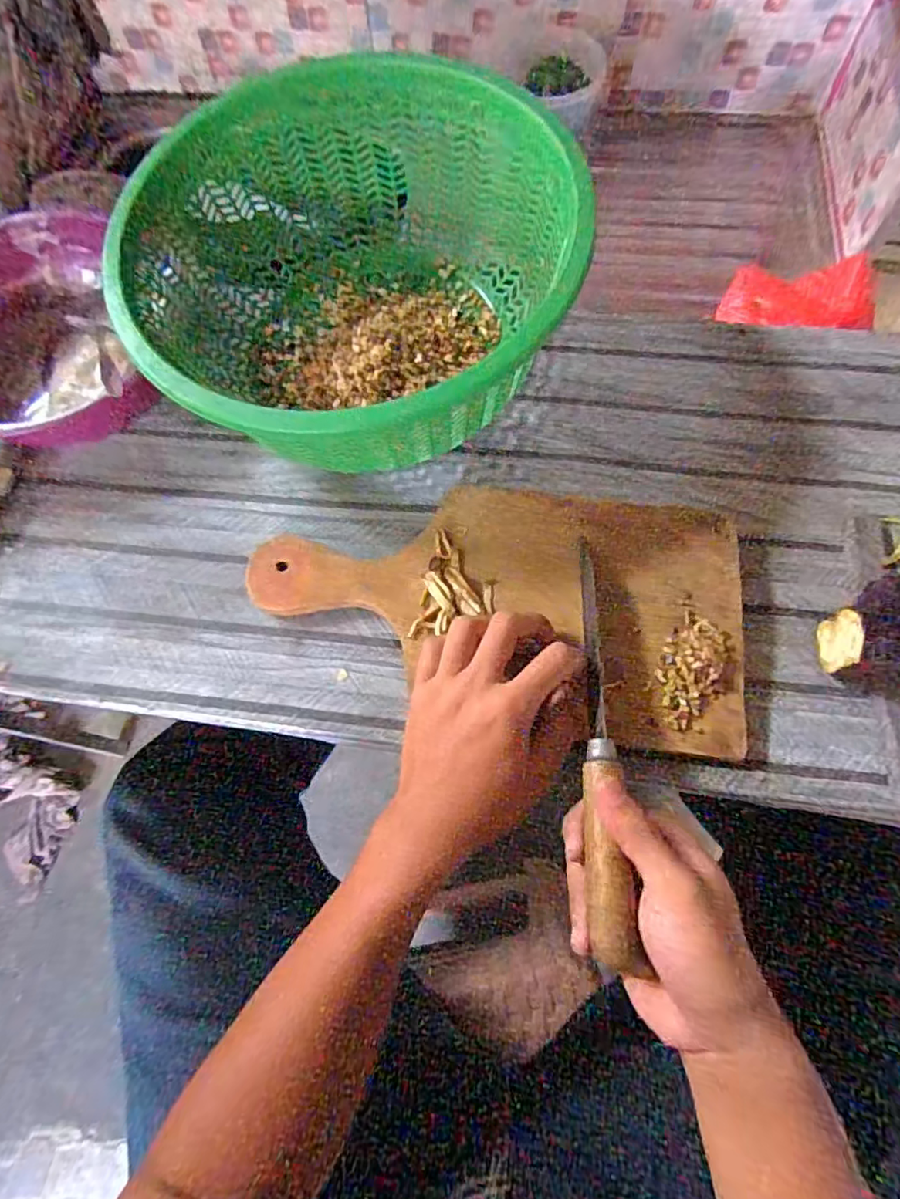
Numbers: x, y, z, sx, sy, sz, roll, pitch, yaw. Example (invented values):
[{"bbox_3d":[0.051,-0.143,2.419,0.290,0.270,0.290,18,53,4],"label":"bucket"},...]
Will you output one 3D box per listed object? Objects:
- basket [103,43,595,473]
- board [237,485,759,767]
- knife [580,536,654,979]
[{"bbox_3d":[-0.079,-0.243,0.450,0.285,0.148,0.305,-1,66,2],"label":"basket"},{"bbox_3d":[0.034,-0.012,0.412,0.337,0.019,0.176,11,67,7],"label":"board"},{"bbox_3d":[0.091,0.073,0.350,0.023,0.015,0.253,3,58,4],"label":"knife"}]

